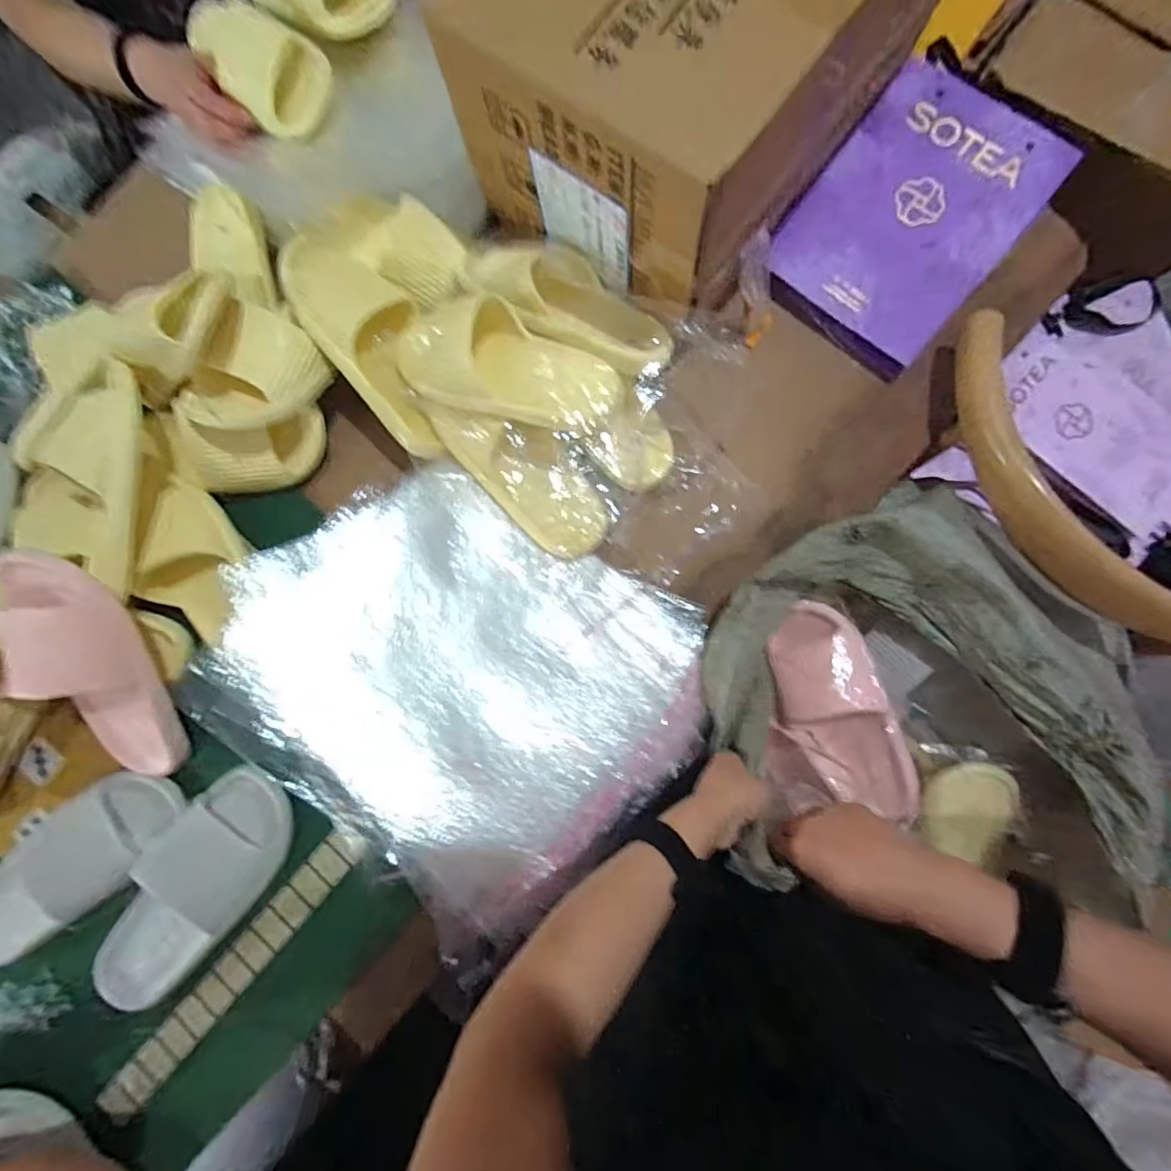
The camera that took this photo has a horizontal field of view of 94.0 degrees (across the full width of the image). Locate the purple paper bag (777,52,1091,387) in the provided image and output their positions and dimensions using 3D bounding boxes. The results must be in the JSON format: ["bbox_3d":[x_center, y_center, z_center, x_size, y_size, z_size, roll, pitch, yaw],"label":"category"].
[{"bbox_3d":[0.349,-0.398,0.591,0.205,0.033,0.278,39,97,5],"label":"purple paper bag"}]

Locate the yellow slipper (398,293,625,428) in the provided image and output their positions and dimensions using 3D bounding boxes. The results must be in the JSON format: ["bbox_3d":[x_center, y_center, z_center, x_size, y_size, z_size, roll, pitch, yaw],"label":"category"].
[{"bbox_3d":[-0.079,-0.218,0.550,0.230,0.066,0.102,19,86,5],"label":"yellow slipper"}]

